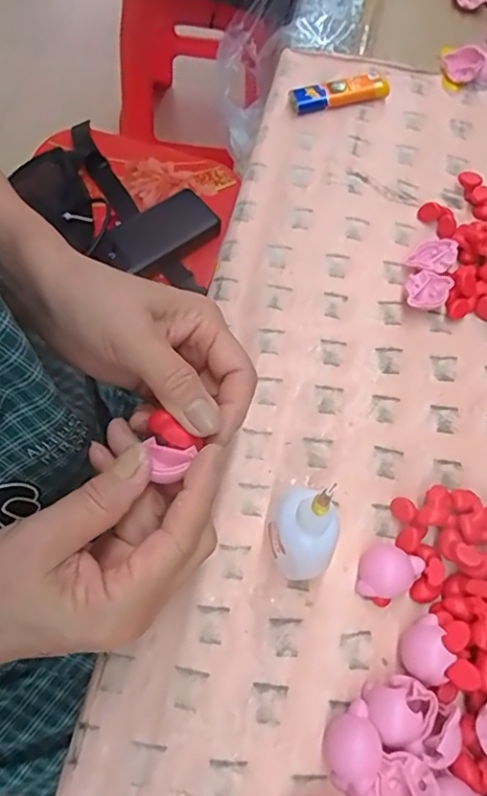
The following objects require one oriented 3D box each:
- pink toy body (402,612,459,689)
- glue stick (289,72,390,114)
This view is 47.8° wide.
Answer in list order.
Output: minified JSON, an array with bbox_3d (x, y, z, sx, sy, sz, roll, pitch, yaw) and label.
[{"bbox_3d":[0.094,0.132,0.286,0.022,0.022,0.031,-15,69,-10],"label":"pink toy body"},{"bbox_3d":[0.077,-0.248,0.445,0.075,0.016,0.021,-9,68,-8],"label":"glue stick"}]

